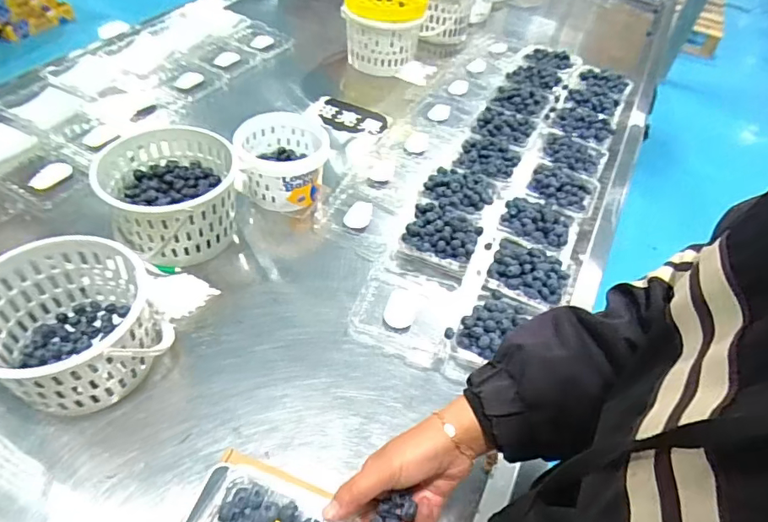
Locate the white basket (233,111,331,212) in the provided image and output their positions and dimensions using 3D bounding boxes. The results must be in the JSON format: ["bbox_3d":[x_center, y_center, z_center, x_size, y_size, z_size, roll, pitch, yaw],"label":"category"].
[{"bbox_3d":[-0.160,-0.160,0.788,0.144,0.098,0.150,-3,49,-8],"label":"white basket"}]

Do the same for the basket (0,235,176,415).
[{"bbox_3d":[-0.338,0.074,0.539,0.169,0.117,0.175,3,48,-4],"label":"basket"}]

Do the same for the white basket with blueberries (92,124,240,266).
[{"bbox_3d":[-0.294,-0.088,0.697,0.167,0.121,0.192,-15,52,-19],"label":"white basket with blueberries"}]

